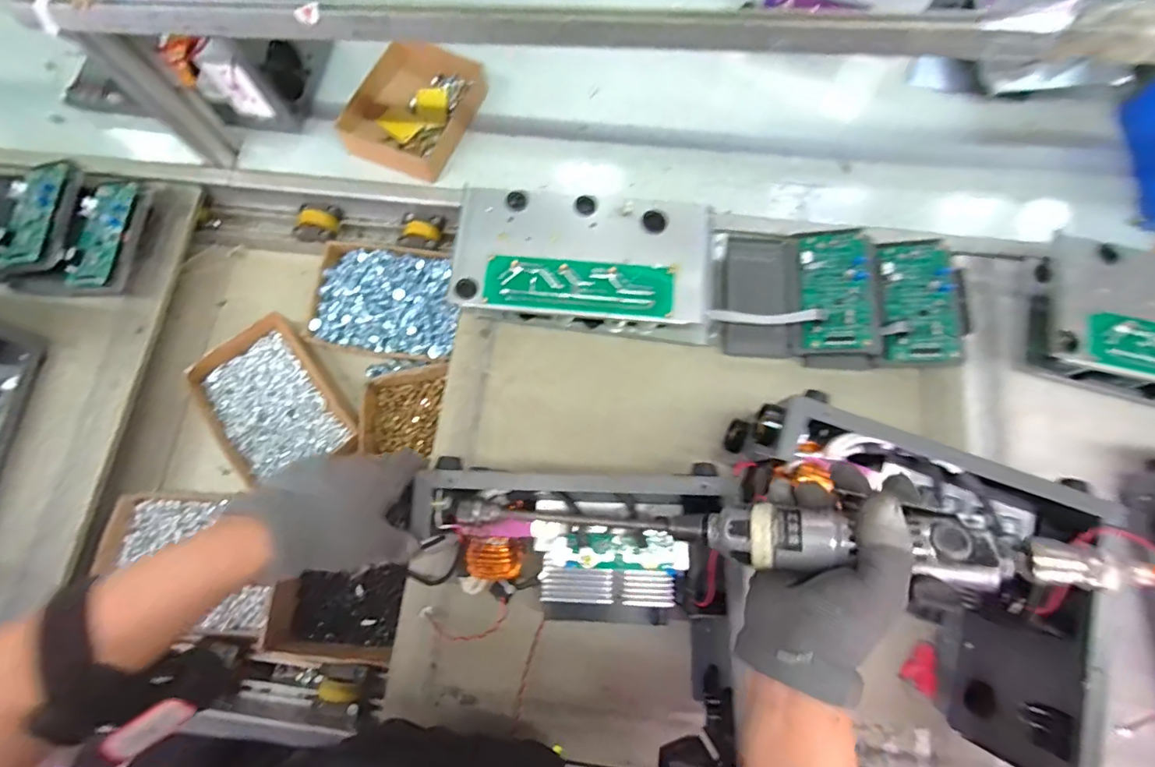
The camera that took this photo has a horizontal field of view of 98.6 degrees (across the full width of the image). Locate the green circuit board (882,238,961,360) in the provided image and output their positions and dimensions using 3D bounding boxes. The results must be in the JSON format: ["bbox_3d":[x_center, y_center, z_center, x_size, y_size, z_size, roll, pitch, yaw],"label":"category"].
[{"bbox_3d":[0.392,-0.095,0.567,0.075,0.018,0.141,0,77,20],"label":"green circuit board"}]

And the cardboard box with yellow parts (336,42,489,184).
[{"bbox_3d":[-0.221,-0.377,0.679,0.149,0.042,0.185,21,76,7],"label":"cardboard box with yellow parts"}]

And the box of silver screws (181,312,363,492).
[{"bbox_3d":[-0.398,0.032,0.647,0.158,0.036,0.218,-38,77,-9],"label":"box of silver screws"}]

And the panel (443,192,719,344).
[{"bbox_3d":[0.013,-0.145,0.587,0.301,0.059,0.159,4,77,1],"label":"panel"}]

